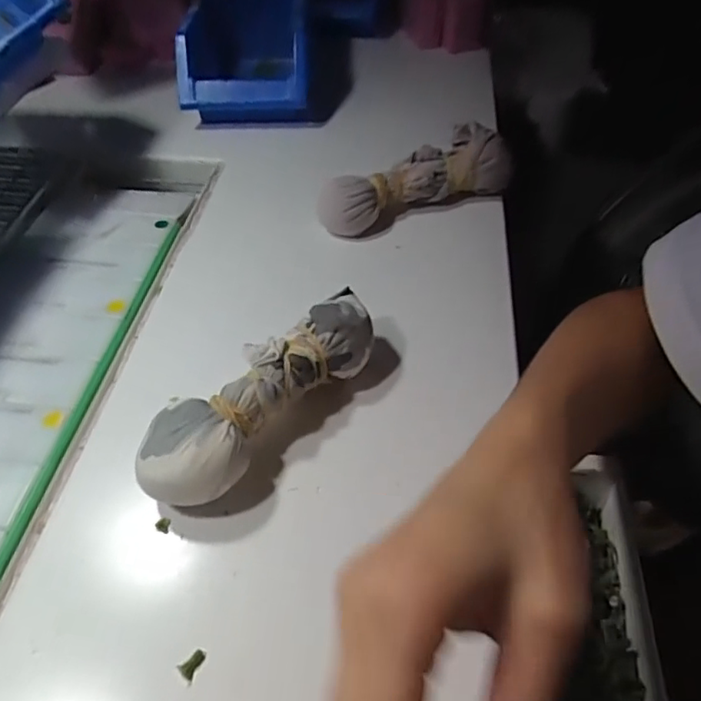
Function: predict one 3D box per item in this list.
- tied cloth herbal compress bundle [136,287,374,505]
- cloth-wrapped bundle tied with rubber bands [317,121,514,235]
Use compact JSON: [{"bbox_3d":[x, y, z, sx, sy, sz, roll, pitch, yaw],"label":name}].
[{"bbox_3d":[-0.046,0.028,0.331,0.047,0.051,0.156,37,58,28],"label":"tied cloth herbal compress bundle"},{"bbox_3d":[0.049,-0.136,0.470,0.159,0.060,0.052,-16,50,-14],"label":"cloth-wrapped bundle tied with rubber bands"}]

